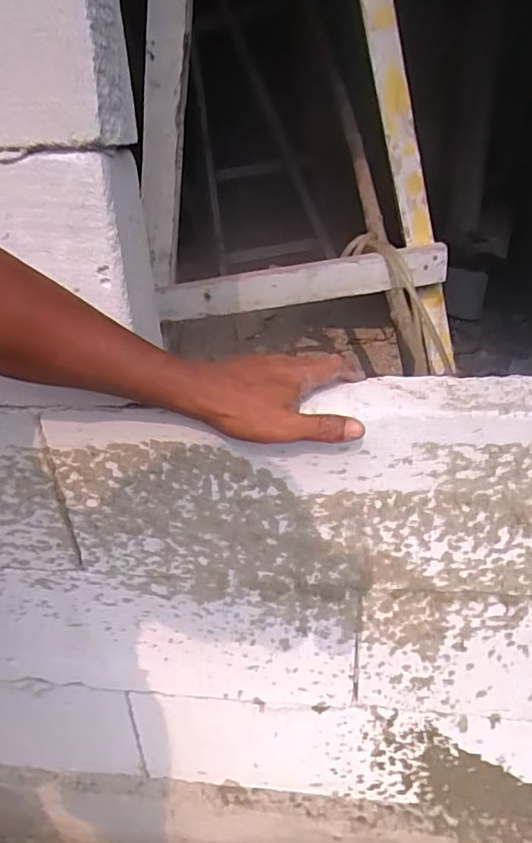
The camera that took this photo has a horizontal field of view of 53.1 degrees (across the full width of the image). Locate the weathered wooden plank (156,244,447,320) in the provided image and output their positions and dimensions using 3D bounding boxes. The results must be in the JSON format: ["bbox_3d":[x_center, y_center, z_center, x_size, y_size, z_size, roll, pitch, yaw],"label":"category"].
[{"bbox_3d":[0.043,-0.212,0.831,0.458,0.063,0.040,-6,27,2],"label":"weathered wooden plank"}]

